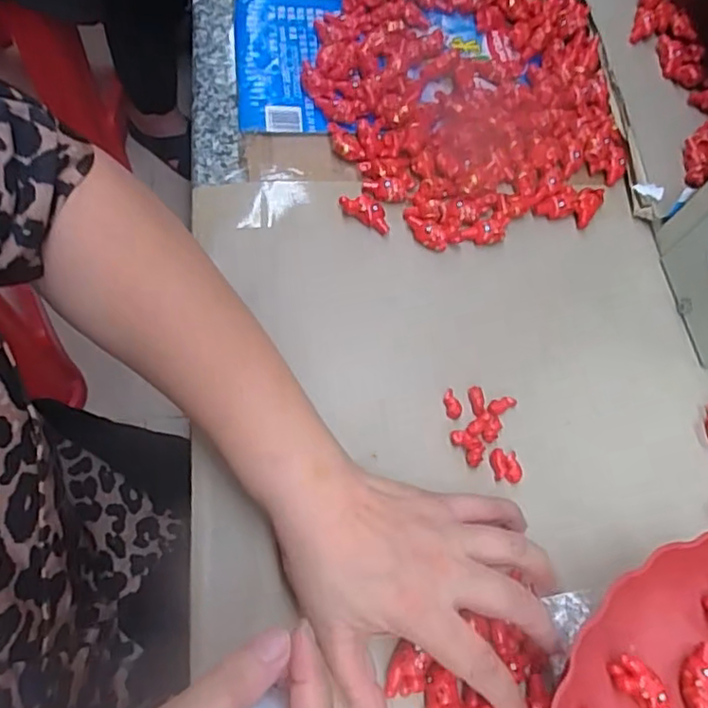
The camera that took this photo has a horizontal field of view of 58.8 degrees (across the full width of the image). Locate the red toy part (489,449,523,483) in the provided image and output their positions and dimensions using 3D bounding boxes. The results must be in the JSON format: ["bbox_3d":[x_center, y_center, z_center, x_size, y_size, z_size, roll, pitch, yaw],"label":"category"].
[{"bbox_3d":[0.089,0.065,0.370,0.017,0.007,0.020,-6,66,-12],"label":"red toy part"}]

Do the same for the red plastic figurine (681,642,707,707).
[{"bbox_3d":[0.180,0.171,0.326,0.019,0.010,0.039,7,64,-6],"label":"red plastic figurine"}]

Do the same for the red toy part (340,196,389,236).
[{"bbox_3d":[0.009,-0.098,0.428,0.038,0.014,0.016,29,68,-5],"label":"red toy part"}]

